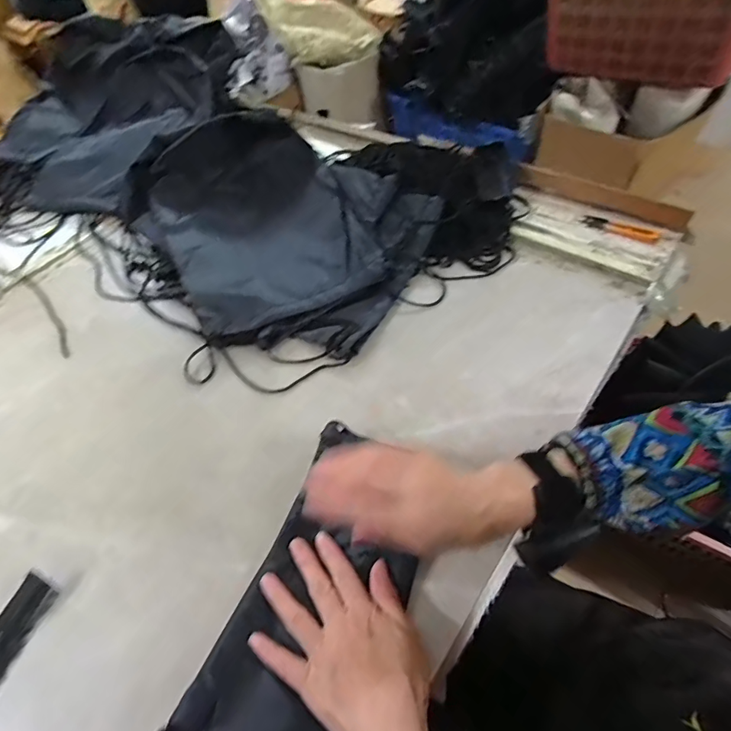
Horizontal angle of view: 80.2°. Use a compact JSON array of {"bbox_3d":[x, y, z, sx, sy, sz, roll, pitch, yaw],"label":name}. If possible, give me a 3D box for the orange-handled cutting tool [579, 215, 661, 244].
[{"bbox_3d":[0.361,-0.195,0.619,0.101,0.015,0.027,29,62,24],"label":"orange-handled cutting tool"}]

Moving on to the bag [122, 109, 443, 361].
[{"bbox_3d":[-0.156,-0.211,0.661,0.493,0.095,0.323,29,62,24],"label":"bag"}]

